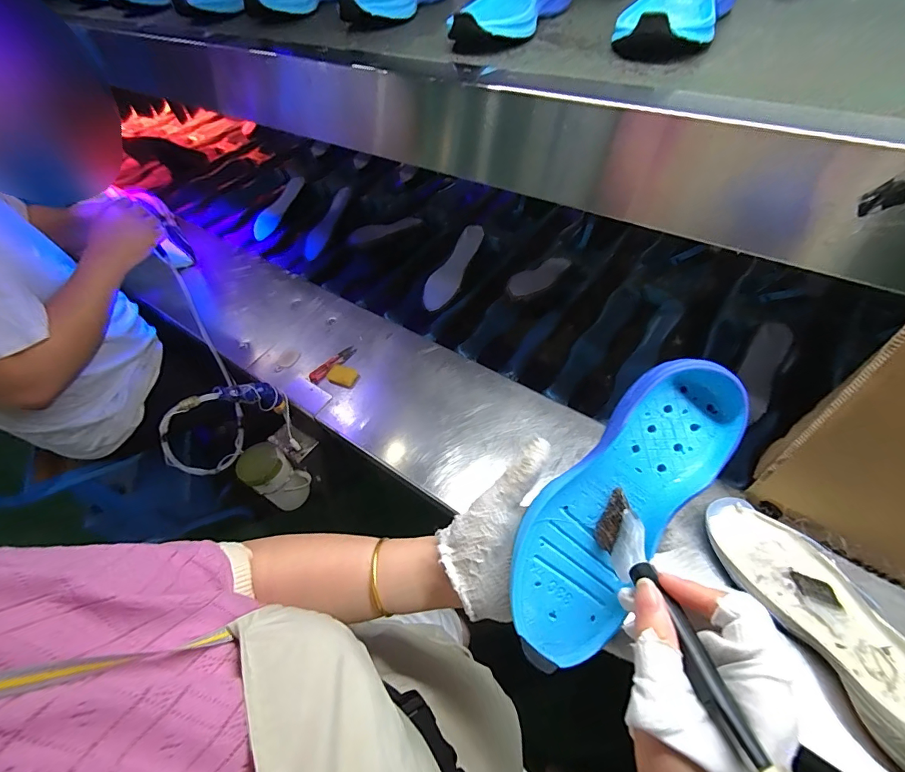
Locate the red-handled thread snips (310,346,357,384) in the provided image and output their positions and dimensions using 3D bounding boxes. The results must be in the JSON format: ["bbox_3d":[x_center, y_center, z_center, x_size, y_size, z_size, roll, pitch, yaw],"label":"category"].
[{"bbox_3d":[-0.219,-0.042,0.768,0.027,0.008,0.099,35,63,28],"label":"red-handled thread snips"}]

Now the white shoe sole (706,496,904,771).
[{"bbox_3d":[0.403,0.248,0.455,0.106,0.045,0.283,-25,54,-13],"label":"white shoe sole"}]

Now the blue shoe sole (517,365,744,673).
[{"bbox_3d":[0.116,0.083,0.299,0.083,0.031,0.226,35,88,28],"label":"blue shoe sole"}]

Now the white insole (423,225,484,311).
[{"bbox_3d":[0.002,-0.258,0.922,0.068,0.017,0.209,29,84,25],"label":"white insole"}]

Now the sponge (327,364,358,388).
[{"bbox_3d":[-0.194,-0.017,0.745,0.053,0.009,0.037,21,58,20],"label":"sponge"}]

